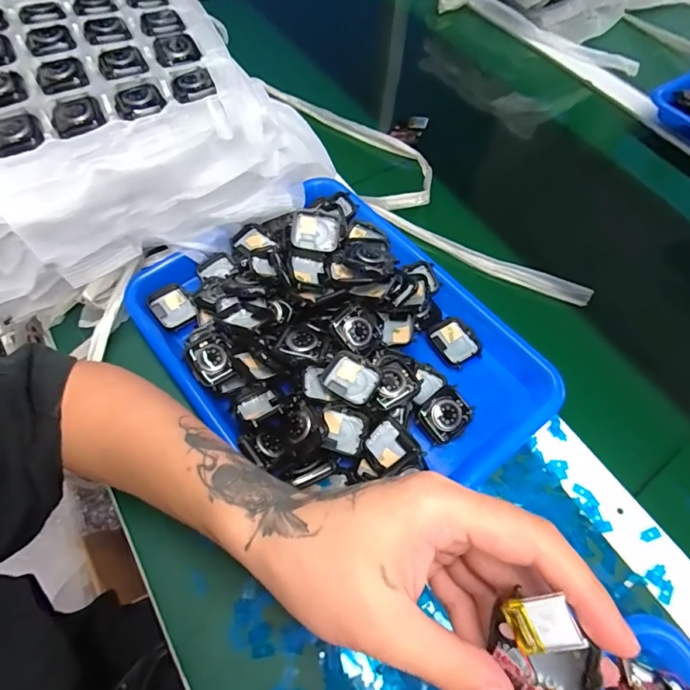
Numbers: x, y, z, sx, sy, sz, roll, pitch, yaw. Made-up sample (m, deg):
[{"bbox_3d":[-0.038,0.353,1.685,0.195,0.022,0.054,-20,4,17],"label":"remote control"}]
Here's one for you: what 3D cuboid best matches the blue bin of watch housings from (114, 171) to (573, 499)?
[{"bbox_3d":[-0.008,-0.008,0.387,0.242,0.061,0.322,-37,67,-19],"label":"blue bin of watch housings"}]

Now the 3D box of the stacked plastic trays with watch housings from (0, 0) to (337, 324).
[{"bbox_3d":[-0.235,-0.250,0.465,0.324,0.118,0.349,-25,63,-14],"label":"stacked plastic trays with watch housings"}]

